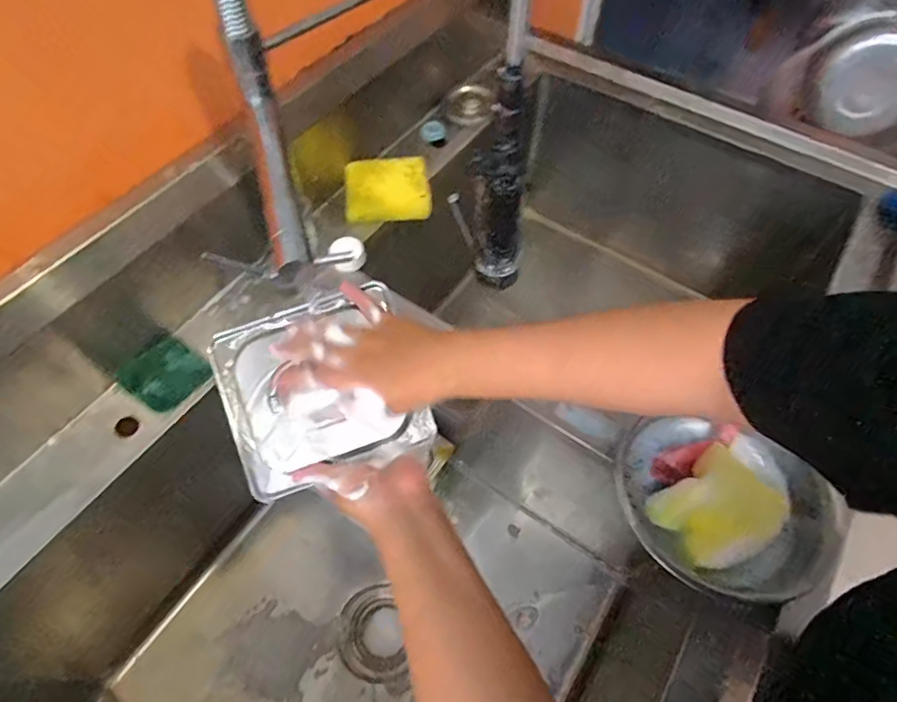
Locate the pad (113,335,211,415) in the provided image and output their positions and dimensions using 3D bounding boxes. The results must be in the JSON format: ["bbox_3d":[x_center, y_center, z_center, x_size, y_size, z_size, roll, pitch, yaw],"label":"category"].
[{"bbox_3d":[-0.311,0.025,0.575,0.068,0.005,0.074,46,61,-15],"label":"pad"}]

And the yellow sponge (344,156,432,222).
[{"bbox_3d":[-0.080,-0.212,0.685,0.110,0.015,0.080,-7,100,-13],"label":"yellow sponge"}]

